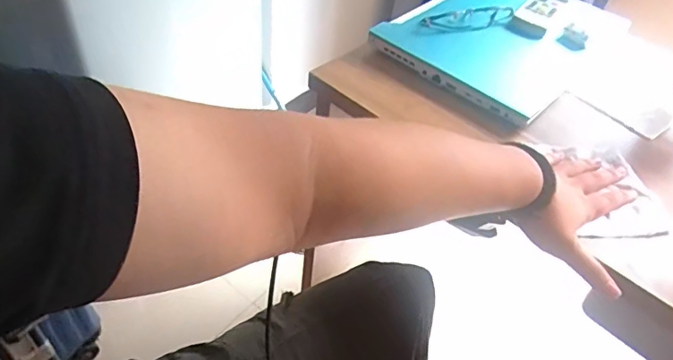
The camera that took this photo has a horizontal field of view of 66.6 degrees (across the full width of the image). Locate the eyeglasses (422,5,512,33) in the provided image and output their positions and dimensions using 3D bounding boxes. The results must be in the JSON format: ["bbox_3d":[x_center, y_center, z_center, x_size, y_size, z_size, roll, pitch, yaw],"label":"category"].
[{"bbox_3d":[0.193,-0.229,0.747,0.151,0.027,0.035,-14,50,-20],"label":"eyeglasses"}]

